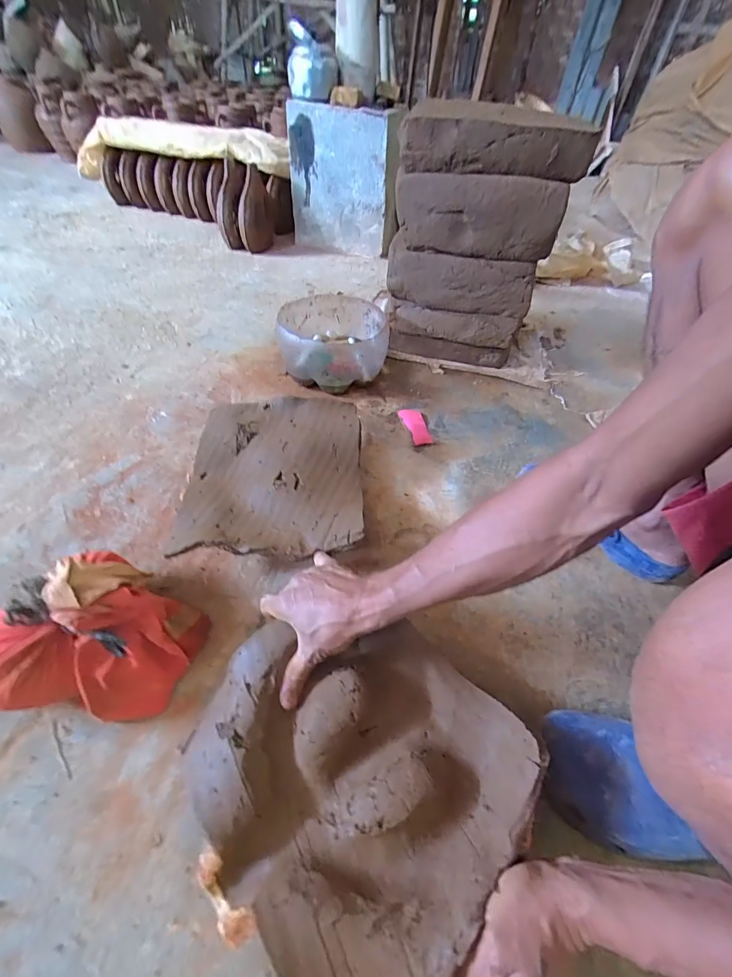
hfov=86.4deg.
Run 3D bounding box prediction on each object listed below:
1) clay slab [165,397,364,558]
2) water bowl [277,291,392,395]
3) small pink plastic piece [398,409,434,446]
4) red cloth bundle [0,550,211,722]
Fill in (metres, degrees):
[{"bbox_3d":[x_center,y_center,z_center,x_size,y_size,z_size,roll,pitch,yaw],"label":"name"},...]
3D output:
[{"bbox_3d":[-0.135,-0.030,0.595,0.254,0.040,0.302,2,47,-4],"label":"clay slab"},{"bbox_3d":[-0.071,-0.321,0.879,0.225,0.131,0.233,3,47,-3],"label":"water bowl"},{"bbox_3d":[0.100,-0.127,0.790,0.045,0.007,0.103,-7,49,-12],"label":"small pink plastic piece"},{"bbox_3d":[-0.300,0.150,0.426,0.202,0.118,0.177,10,47,4],"label":"red cloth bundle"}]

